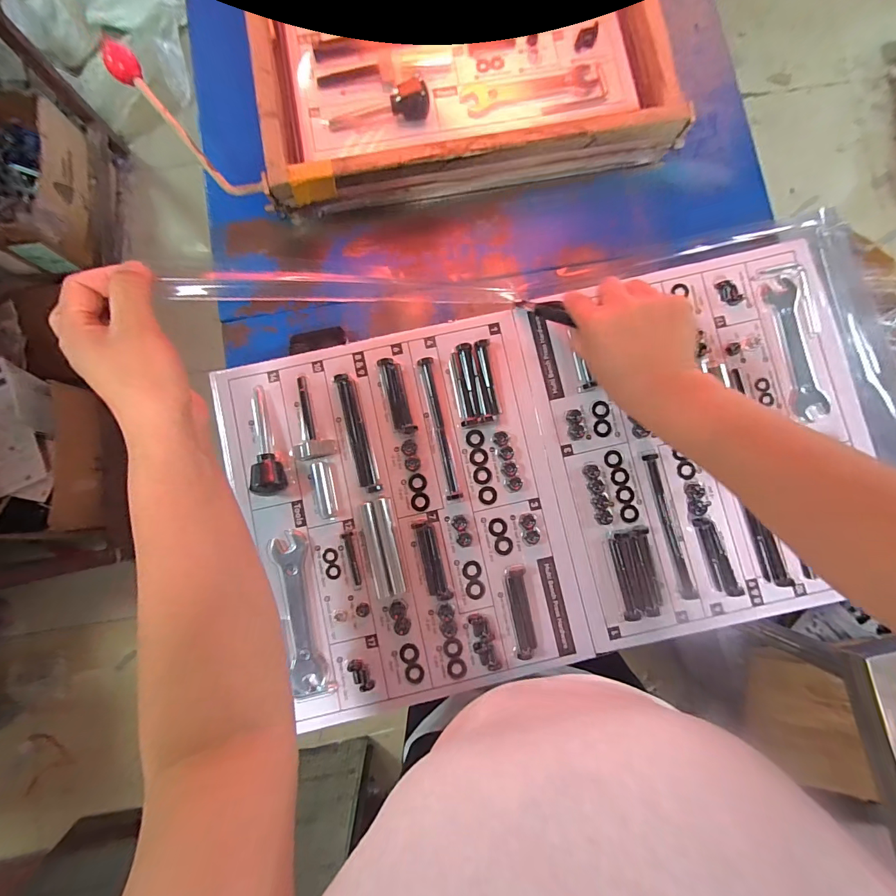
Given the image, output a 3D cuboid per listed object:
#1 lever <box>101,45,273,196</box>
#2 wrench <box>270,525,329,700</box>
[{"bbox_3d":[-0.266,-0.328,0.403,0.173,0.023,0.036,43,80,-20],"label":"lever"},{"bbox_3d":[-0.151,0.167,0.400,0.034,0.004,0.157,-13,82,-5],"label":"wrench"}]

